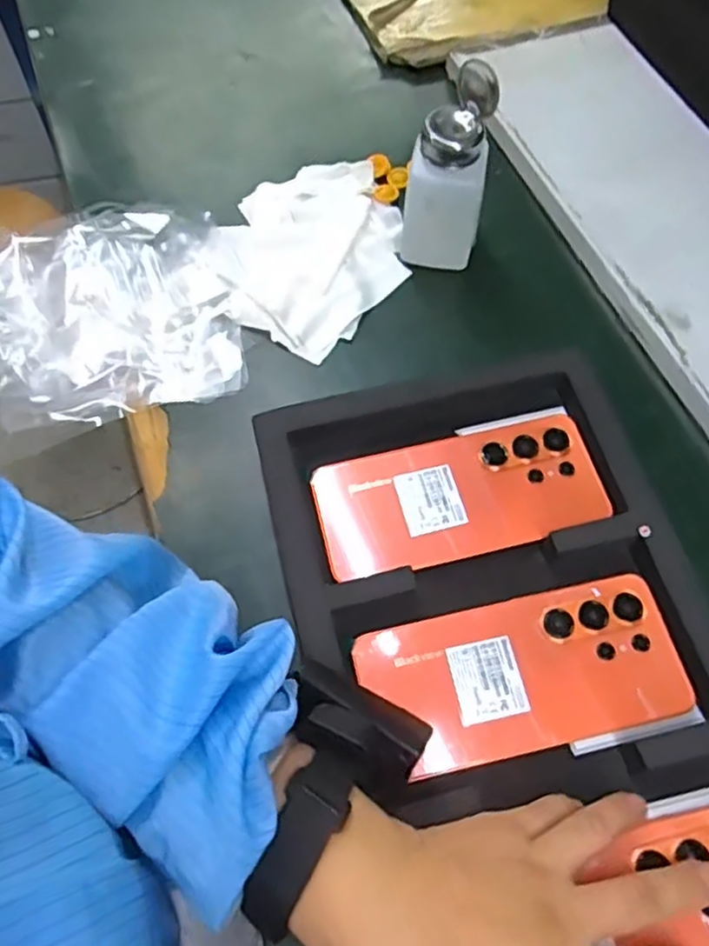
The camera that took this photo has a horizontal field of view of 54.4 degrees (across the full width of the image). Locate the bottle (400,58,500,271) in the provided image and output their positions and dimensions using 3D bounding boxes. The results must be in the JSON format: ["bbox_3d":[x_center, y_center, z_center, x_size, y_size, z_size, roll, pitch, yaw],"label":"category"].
[{"bbox_3d":[0.063,-0.207,0.470,0.055,0.129,0.044,7,63,5],"label":"bottle"}]

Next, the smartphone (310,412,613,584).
[{"bbox_3d":[0.063,0.011,0.415,0.169,0.008,0.078,-13,63,-6],"label":"smartphone"}]

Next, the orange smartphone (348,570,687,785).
[{"bbox_3d":[0.091,0.107,0.371,0.166,0.007,0.078,-12,63,-5],"label":"orange smartphone"}]

